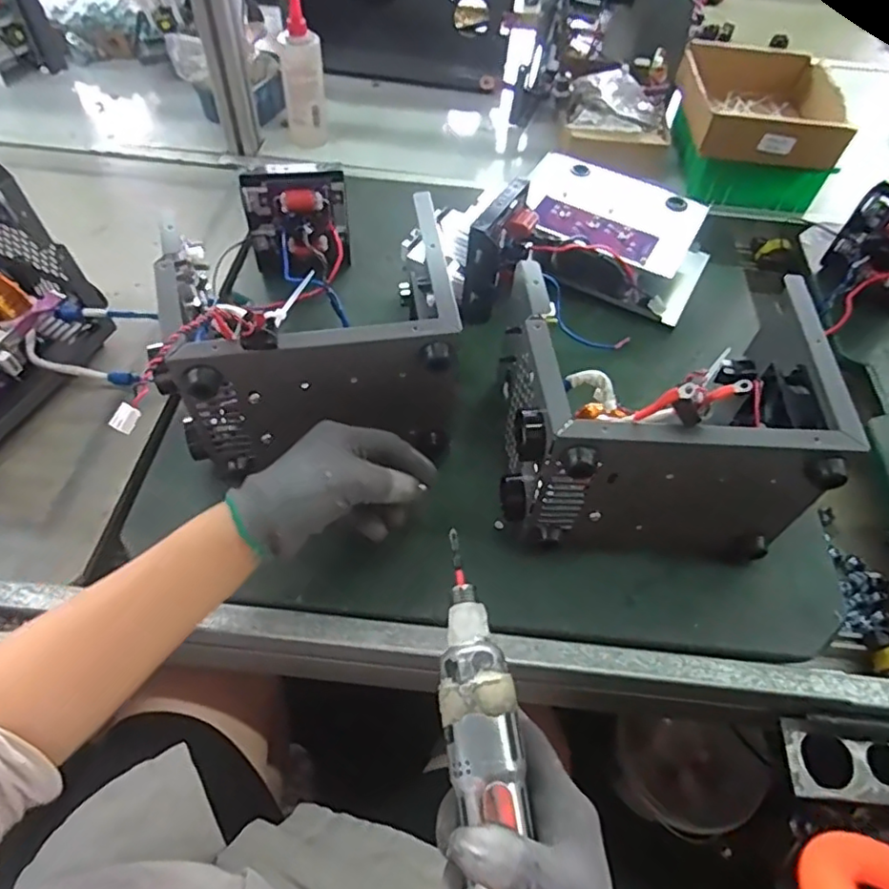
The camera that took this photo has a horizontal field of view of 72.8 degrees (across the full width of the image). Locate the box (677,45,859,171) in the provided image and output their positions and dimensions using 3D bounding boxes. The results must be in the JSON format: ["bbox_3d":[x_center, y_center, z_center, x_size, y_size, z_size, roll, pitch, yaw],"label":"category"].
[{"bbox_3d":[0.415,-0.461,0.804,0.193,0.054,0.255,10,55,4],"label":"box"}]

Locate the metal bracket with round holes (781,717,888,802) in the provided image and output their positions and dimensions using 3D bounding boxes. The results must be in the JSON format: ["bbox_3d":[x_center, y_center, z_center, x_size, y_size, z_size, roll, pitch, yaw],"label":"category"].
[{"bbox_3d":[0.339,0.243,0.460,0.144,0.023,0.050,5,55,0],"label":"metal bracket with round holes"}]

